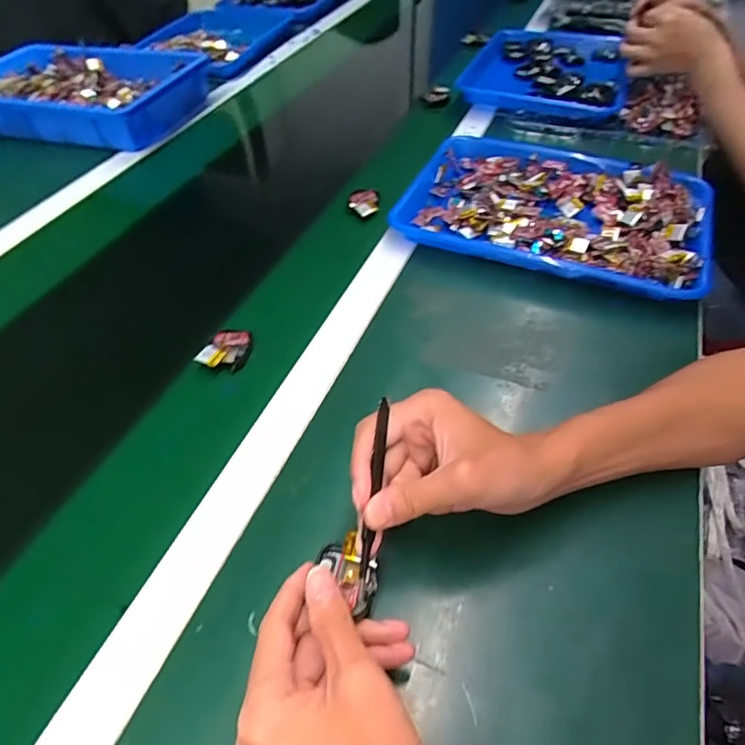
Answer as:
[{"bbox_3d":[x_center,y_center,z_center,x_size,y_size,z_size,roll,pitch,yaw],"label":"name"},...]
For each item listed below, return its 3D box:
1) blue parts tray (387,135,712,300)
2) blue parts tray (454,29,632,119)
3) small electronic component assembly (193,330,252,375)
[{"bbox_3d":[0.211,-0.189,0.639,0.340,0.043,0.248,16,50,17],"label":"blue parts tray"},{"bbox_3d":[0.315,-0.537,0.938,0.257,0.031,0.380,16,50,17],"label":"blue parts tray"},{"bbox_3d":[-0.134,-0.024,0.497,0.039,0.012,0.051,13,48,9],"label":"small electronic component assembly"}]

